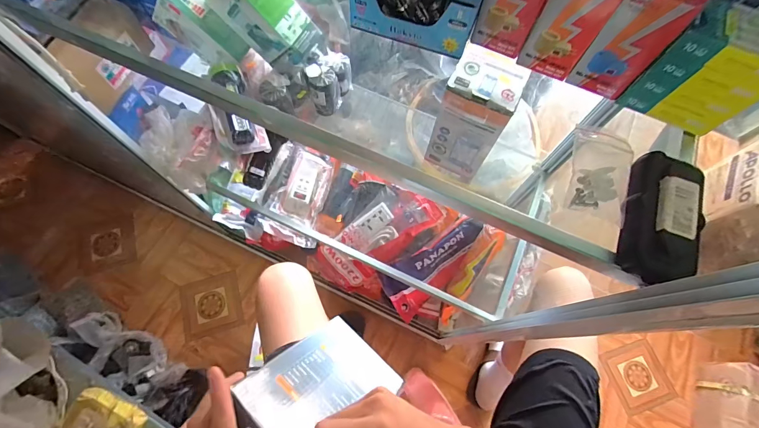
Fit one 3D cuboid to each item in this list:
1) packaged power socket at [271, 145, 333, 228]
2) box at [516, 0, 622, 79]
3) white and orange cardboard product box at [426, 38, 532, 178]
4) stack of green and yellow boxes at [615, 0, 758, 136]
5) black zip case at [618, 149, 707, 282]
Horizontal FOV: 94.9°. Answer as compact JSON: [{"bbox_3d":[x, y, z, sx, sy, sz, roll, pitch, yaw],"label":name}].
[{"bbox_3d":[-0.198,-0.068,0.926,0.123,0.056,0.190,21,76,-15],"label":"packaged power socket"},{"bbox_3d":[0.164,-0.171,0.294,0.049,0.096,0.037,25,70,7],"label":"box"},{"bbox_3d":[0.159,-0.167,0.616,0.105,0.223,0.094,22,70,6],"label":"white and orange cardboard product box"},{"bbox_3d":[0.266,-0.118,0.287,0.077,0.083,0.048,32,71,9],"label":"stack of green and yellow boxes"},{"bbox_3d":[0.223,0.000,0.276,0.049,0.040,0.100,20,70,5],"label":"black zip case"}]

